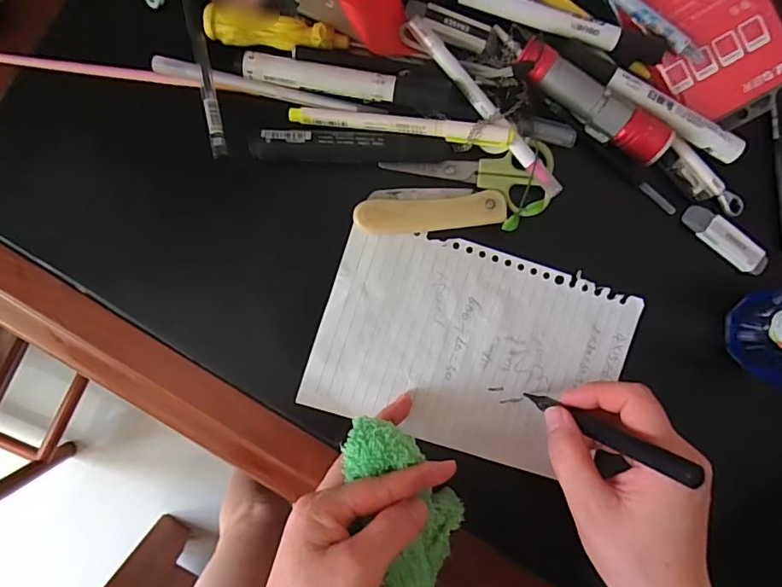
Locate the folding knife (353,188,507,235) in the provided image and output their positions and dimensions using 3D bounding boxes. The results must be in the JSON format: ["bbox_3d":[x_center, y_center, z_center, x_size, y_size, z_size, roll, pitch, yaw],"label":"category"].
[{"bbox_3d":[0.026,-0.056,0.345,0.098,0.010,0.029,-5,92,-4],"label":"folding knife"}]

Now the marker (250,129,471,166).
[{"bbox_3d":[-0.018,-0.094,0.335,0.138,0.012,0.020,1,91,-4],"label":"marker"}]

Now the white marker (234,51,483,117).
[{"bbox_3d":[-0.020,-0.134,0.330,0.152,0.015,0.021,5,91,-4],"label":"white marker"}]

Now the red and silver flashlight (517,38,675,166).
[{"bbox_3d":[0.131,-0.124,0.336,0.110,0.025,0.026,37,89,-4],"label":"red and silver flashlight"}]

